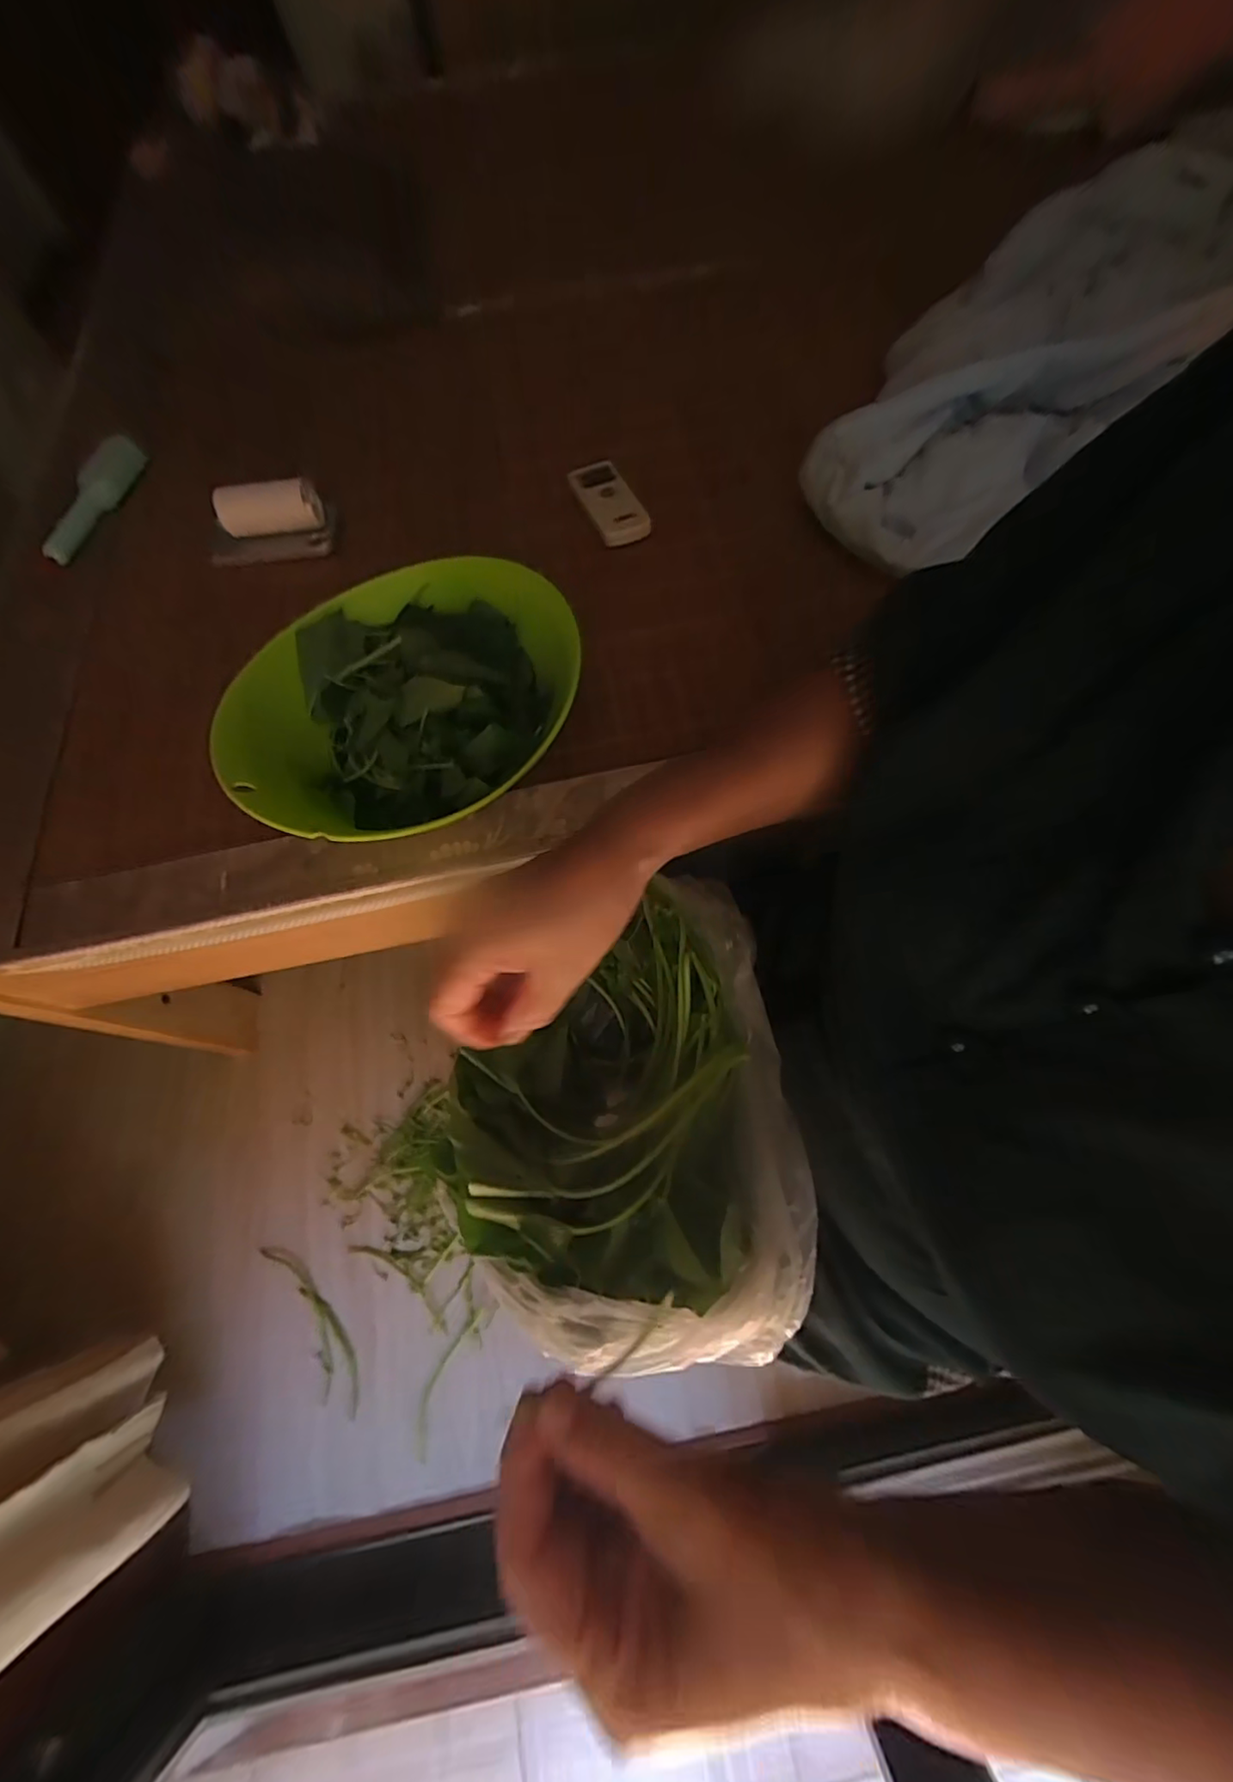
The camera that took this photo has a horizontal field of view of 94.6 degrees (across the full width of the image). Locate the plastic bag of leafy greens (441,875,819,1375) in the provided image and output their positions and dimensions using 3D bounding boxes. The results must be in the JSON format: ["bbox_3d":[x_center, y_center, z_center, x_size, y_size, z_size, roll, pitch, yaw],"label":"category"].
[{"bbox_3d":[0.006,0.141,0.391,0.213,0.092,0.267,-3,67,2],"label":"plastic bag of leafy greens"}]

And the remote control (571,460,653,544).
[{"bbox_3d":[-0.004,-0.449,0.653,0.060,0.017,0.122,-20,67,-6],"label":"remote control"}]

